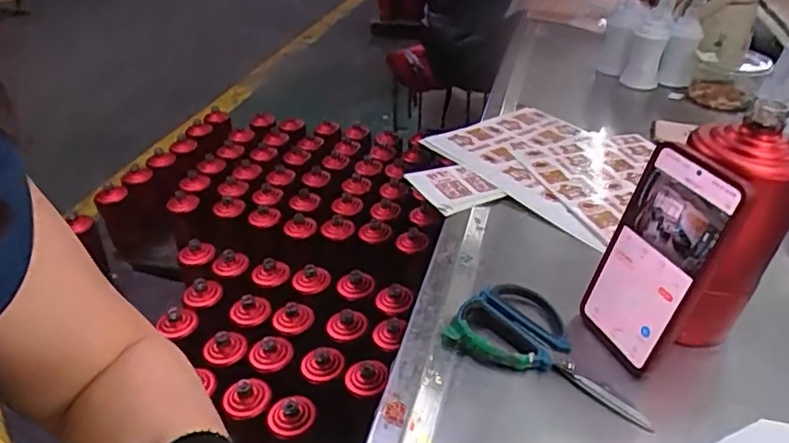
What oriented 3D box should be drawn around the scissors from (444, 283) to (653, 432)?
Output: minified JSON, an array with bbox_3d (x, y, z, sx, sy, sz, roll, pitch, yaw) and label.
[{"bbox_3d":[0.131,0.095,0.472,0.161,0.012,0.086,21,40,29],"label":"scissors"}]

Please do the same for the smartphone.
[{"bbox_3d":[0.192,0.030,0.441,0.011,0.163,0.081,0,33,-24],"label":"smartphone"}]

